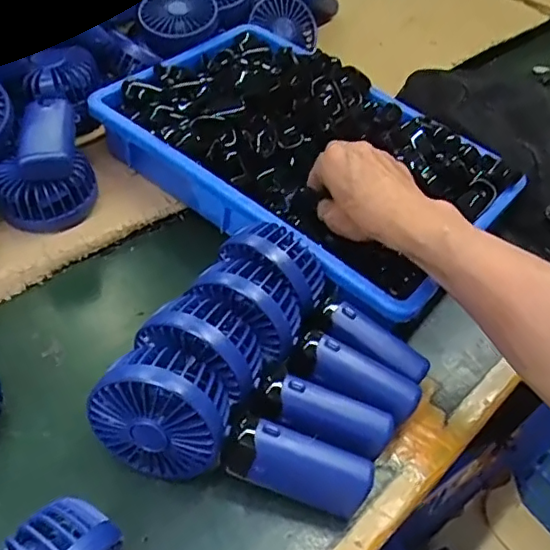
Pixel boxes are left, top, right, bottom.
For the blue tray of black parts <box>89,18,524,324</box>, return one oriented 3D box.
[{"bbox_3d":[0.032,-0.119,0.564,0.359,0.084,0.239,33,51,23],"label":"blue tray of black parts"}]

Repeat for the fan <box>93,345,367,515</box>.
[{"bbox_3d":[-0.029,0.109,0.380,0.184,0.082,0.052,22,46,-3],"label":"fan"}]

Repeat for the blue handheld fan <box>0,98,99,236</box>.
[{"bbox_3d":[-0.212,-0.100,0.525,0.086,0.071,0.096,-13,49,-19],"label":"blue handheld fan"}]

